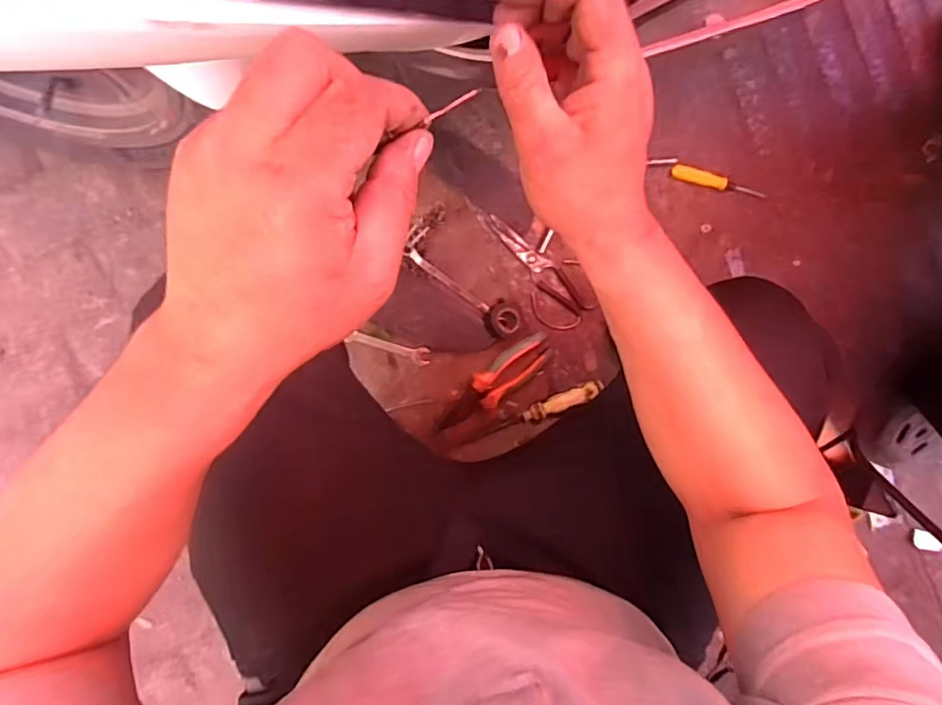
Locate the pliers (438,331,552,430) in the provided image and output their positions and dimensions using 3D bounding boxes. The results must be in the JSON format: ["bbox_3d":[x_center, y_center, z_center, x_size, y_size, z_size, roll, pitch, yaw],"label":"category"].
[{"bbox_3d":[0.033,0.046,0.825,0.205,0.037,0.059,-35,98,4],"label":"pliers"}]

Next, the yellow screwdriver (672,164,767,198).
[{"bbox_3d":[0.365,-0.250,0.815,0.146,0.015,0.020,12,99,-3],"label":"yellow screwdriver"}]

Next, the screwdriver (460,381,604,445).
[{"bbox_3d":[0.093,0.095,0.839,0.225,0.022,0.023,-23,99,2],"label":"screwdriver"}]

